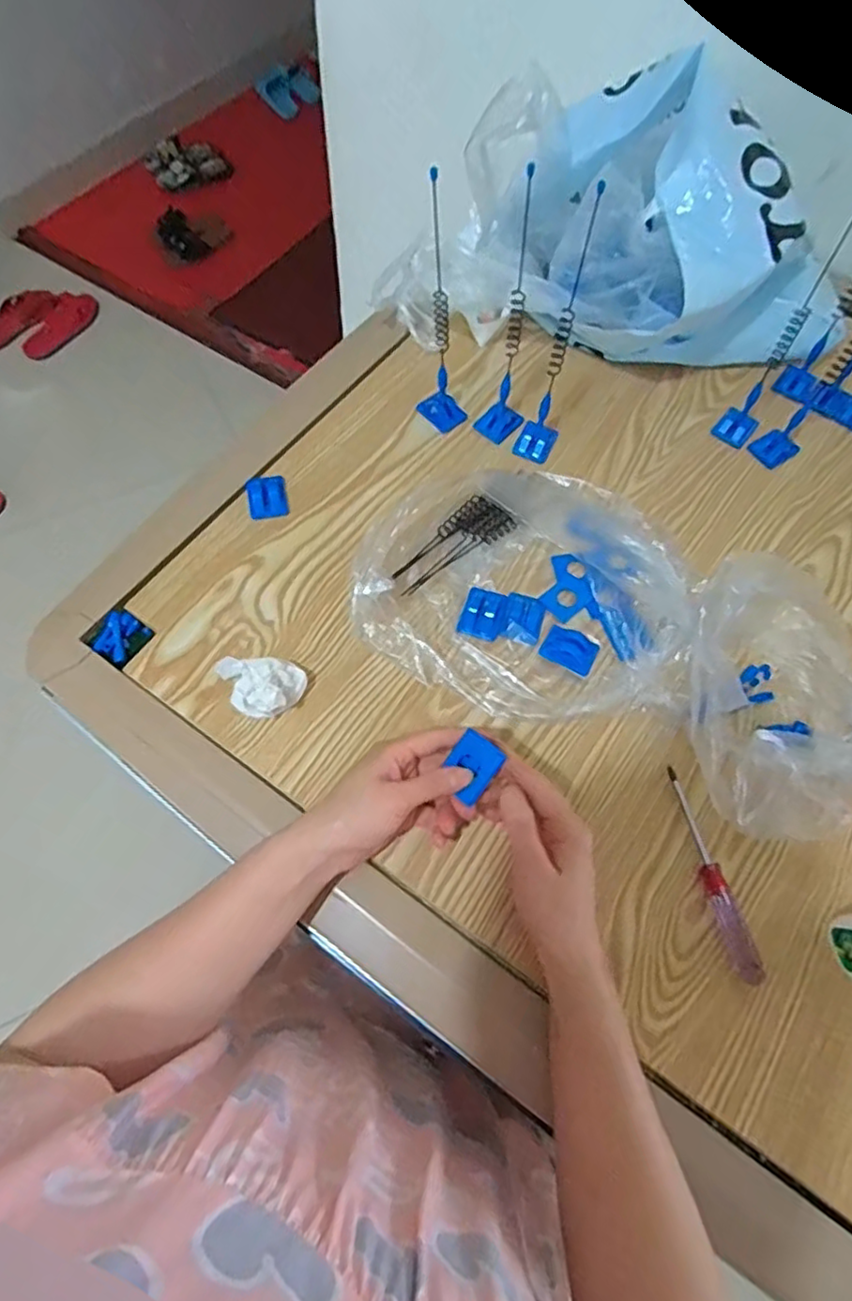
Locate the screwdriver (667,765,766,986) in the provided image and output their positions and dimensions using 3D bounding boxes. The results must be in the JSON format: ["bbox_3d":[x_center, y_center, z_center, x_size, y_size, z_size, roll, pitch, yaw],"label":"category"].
[{"bbox_3d":[0.205,0.159,0.461,0.020,0.014,0.150,-14,65,-8],"label":"screwdriver"}]

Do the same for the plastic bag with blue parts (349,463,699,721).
[{"bbox_3d":[0.094,-0.069,0.541,0.261,0.058,0.246,21,66,9],"label":"plastic bag with blue parts"}]

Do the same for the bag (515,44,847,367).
[{"bbox_3d":[0.238,-0.401,0.635,0.178,0.186,0.322,-35,70,-16],"label":"bag"}]

